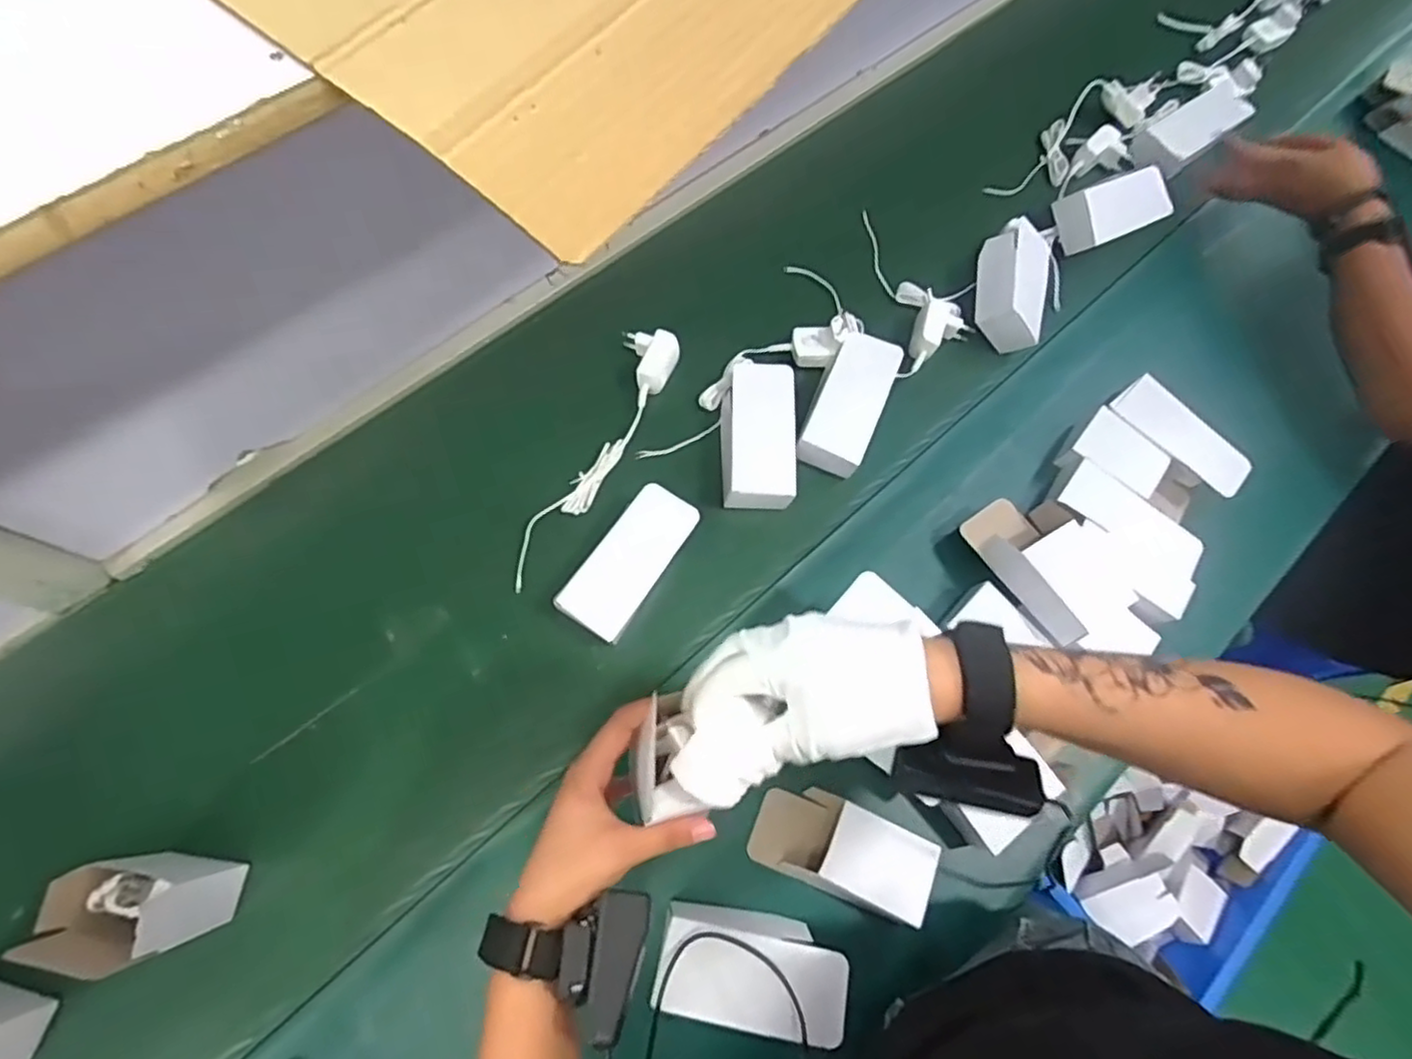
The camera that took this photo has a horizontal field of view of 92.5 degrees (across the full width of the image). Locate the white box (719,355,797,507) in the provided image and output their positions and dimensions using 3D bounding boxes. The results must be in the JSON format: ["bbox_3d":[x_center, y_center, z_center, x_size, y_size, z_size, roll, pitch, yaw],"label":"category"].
[{"bbox_3d":[0.054,-0.093,0.689,0.073,0.042,0.160,3,71,-4],"label":"white box"}]

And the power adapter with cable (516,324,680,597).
[{"bbox_3d":[-0.113,-0.077,0.676,0.051,0.038,0.296,26,71,4],"label":"power adapter with cable"}]

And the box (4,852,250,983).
[{"bbox_3d":[-0.400,0.267,0.484,0.072,0.143,0.049,14,70,-1],"label":"box"}]

